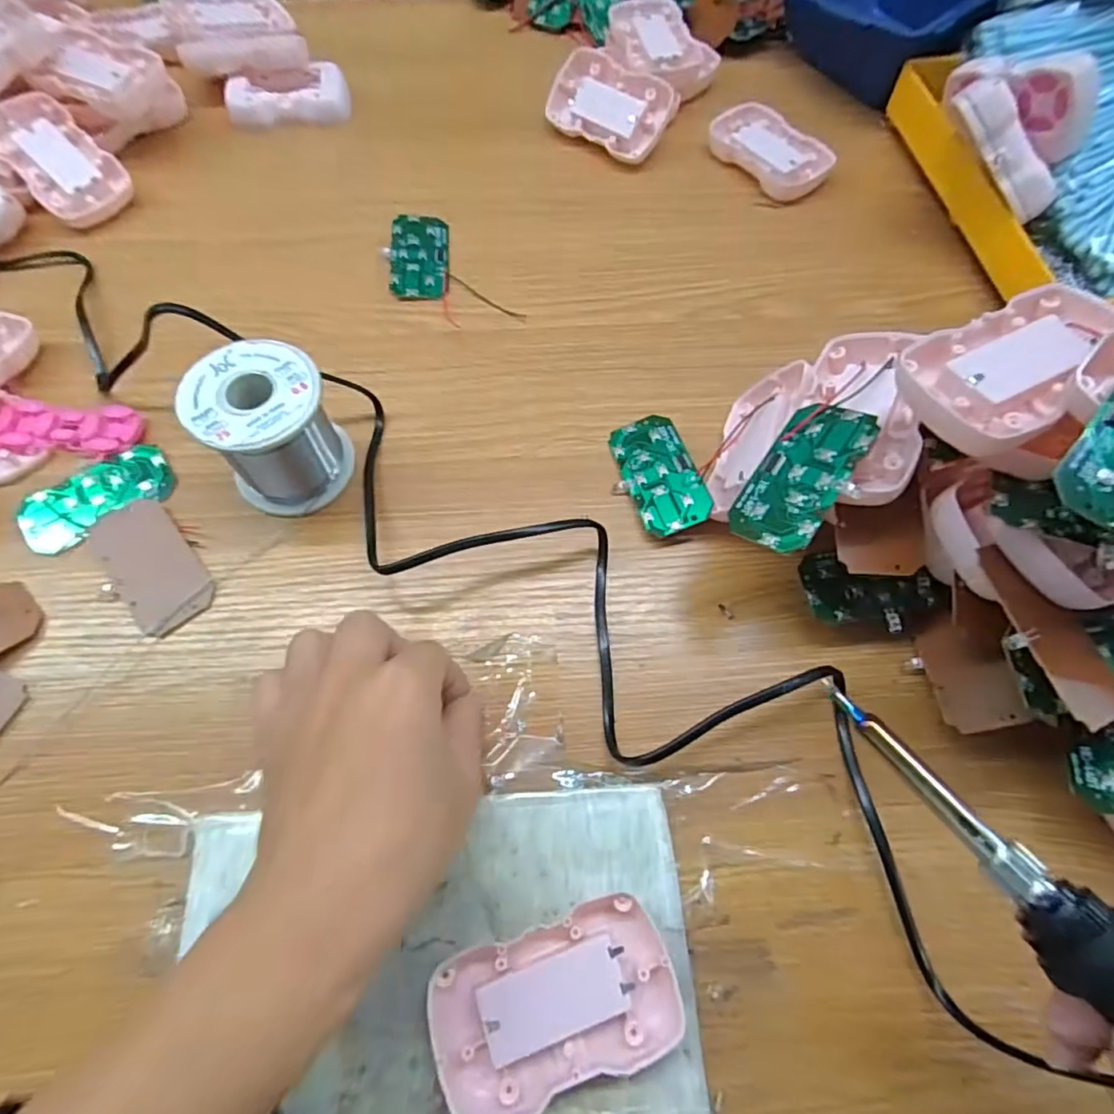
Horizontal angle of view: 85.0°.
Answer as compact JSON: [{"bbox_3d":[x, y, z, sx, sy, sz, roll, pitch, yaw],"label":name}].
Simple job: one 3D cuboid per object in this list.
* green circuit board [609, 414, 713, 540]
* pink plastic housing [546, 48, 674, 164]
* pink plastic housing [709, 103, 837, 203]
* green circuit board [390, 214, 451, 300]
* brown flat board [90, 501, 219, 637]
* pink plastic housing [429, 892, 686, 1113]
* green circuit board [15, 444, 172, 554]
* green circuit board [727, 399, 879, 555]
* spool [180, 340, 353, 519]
[{"bbox_3d":[0.056,-0.046,0.332,0.037,0.004,0.073,-22,62,5],"label":"green circuit board"},{"bbox_3d":[0.038,-0.328,0.442,0.090,0.018,0.056,33,101,11],"label":"pink plastic housing"},{"bbox_3d":[0.155,-0.298,0.445,0.055,0.013,0.090,-41,73,-18],"label":"pink plastic housing"},{"bbox_3d":[-0.090,-0.199,0.399,0.037,0.004,0.075,-2,66,-3],"label":"green circuit board"},{"bbox_3d":[-0.204,0.003,0.306,0.037,0.004,0.073,-37,72,-17],"label":"brown flat board"},{"bbox_3d":[0.000,0.168,0.228,0.088,0.017,0.052,-16,67,-9],"label":"pink plastic housing"},{"bbox_3d":[-0.242,-0.031,0.321,0.074,0.004,0.039,-34,71,-16],"label":"green circuit board"},{"bbox_3d":[0.106,-0.036,0.264,0.036,0.004,0.072,27,77,37],"label":"green circuit board"},{"bbox_3d":[-0.141,-0.063,0.305,0.061,0.061,0.061,1,65,-2],"label":"spool"}]

